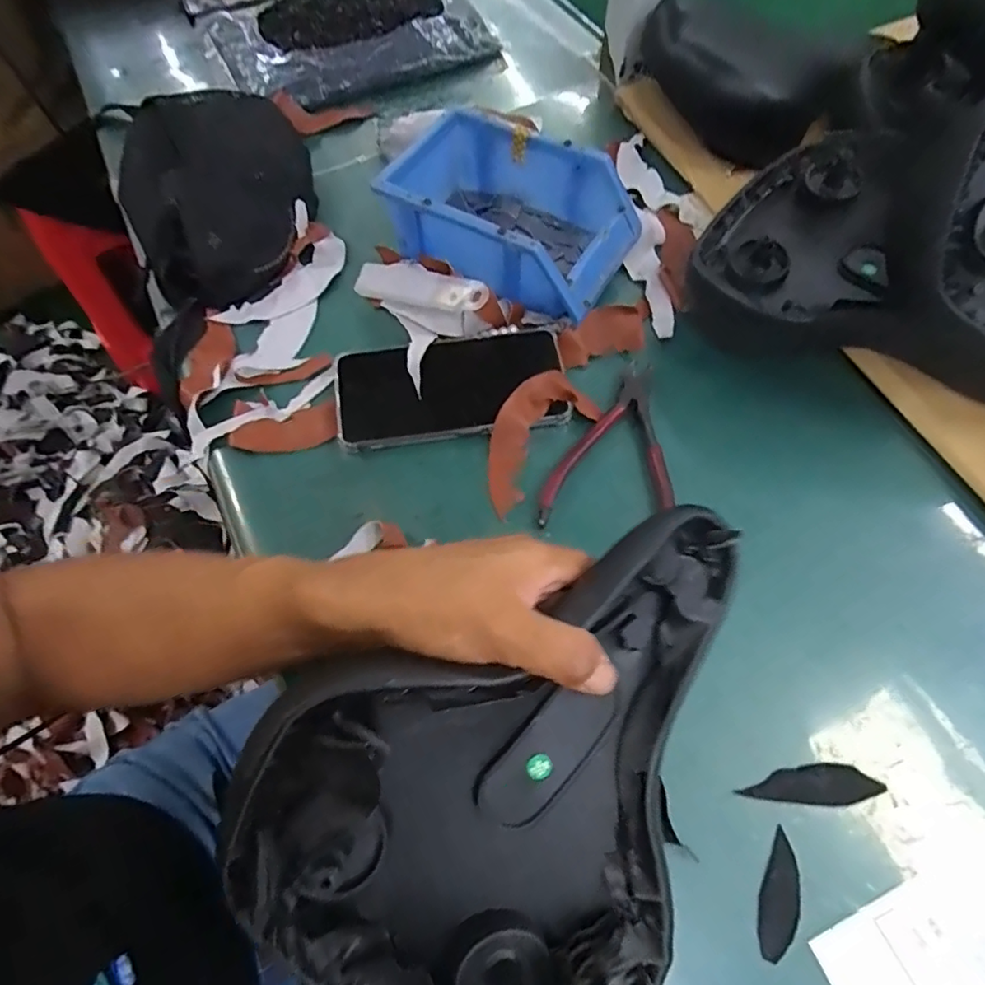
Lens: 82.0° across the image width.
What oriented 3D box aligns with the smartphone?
[{"bbox_3d":[-0.032,-0.077,0.406,0.161,0.017,0.078,-8,69,0],"label":"smartphone"}]

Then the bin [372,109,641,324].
[{"bbox_3d":[0.013,-0.212,0.444,0.178,0.073,0.117,26,67,13],"label":"bin"}]

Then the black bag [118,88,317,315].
[{"bbox_3d":[-0.243,-0.281,0.498,0.156,0.051,0.280,-18,65,-8],"label":"black bag"}]

